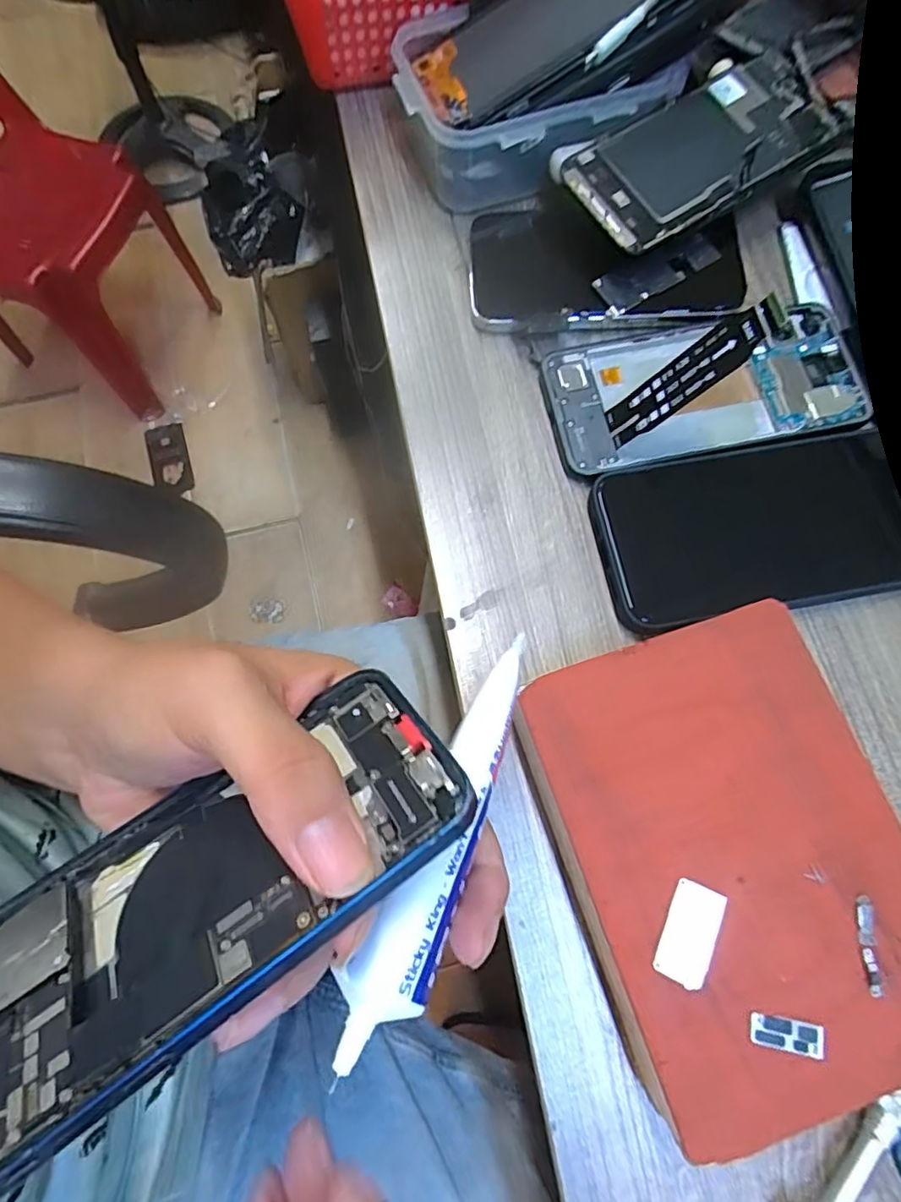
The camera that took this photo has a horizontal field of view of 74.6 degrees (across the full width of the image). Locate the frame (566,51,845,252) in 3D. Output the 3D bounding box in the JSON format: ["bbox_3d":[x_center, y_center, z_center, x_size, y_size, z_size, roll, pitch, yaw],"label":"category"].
[{"bbox_3d":[0.133,-0.236,0.310,0.142,0.010,0.064,-32,78,-6],"label":"frame"}]

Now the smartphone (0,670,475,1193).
[{"bbox_3d":[-0.066,0.078,0.159,0.145,0.007,0.071,-34,37,-15],"label":"smartphone"}]

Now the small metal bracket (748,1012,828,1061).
[{"bbox_3d":[0.110,0.142,0.193,0.023,0.004,0.010,10,73,4],"label":"small metal bracket"}]

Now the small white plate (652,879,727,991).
[{"bbox_3d":[0.082,0.113,0.200,0.016,0.004,0.031,25,75,9],"label":"small white plate"}]

